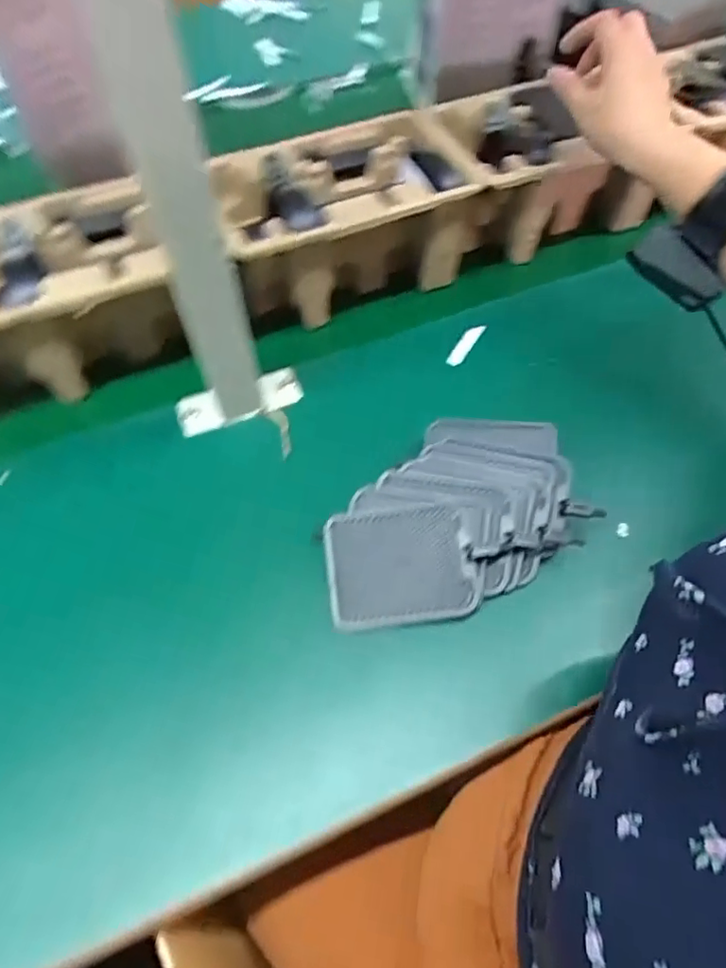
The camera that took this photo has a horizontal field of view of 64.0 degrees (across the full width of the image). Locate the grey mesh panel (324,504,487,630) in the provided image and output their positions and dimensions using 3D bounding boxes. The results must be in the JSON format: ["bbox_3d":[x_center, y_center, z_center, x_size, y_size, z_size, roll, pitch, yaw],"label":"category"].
[{"bbox_3d":[0.031,0.054,0.399,0.107,0.008,0.079,-6,71,3],"label":"grey mesh panel"}]

